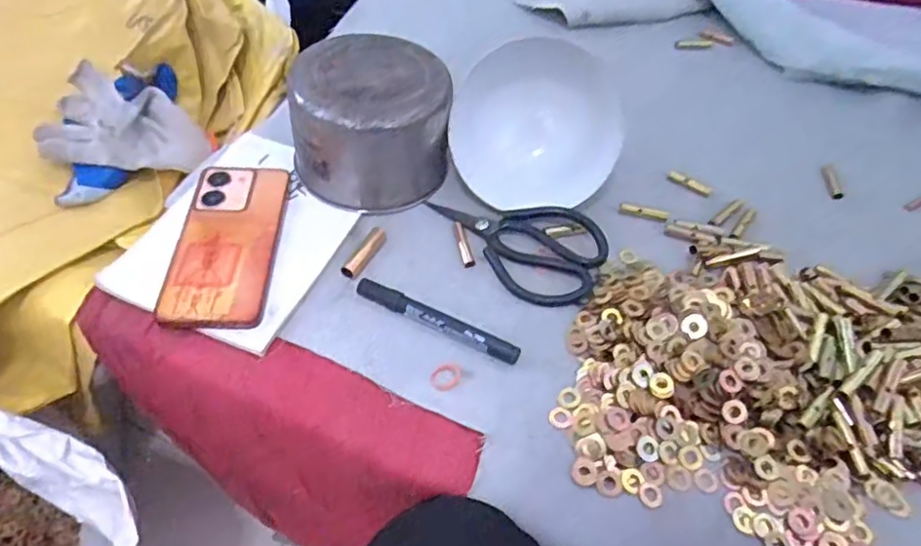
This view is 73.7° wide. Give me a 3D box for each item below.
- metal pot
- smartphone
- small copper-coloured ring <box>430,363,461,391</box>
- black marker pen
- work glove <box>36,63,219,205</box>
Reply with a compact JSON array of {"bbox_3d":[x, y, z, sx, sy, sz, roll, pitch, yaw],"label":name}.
[{"bbox_3d":[-0.078,-0.137,0.543,0.132,0.093,0.135,2,52,-2],"label":"metal pot"},{"bbox_3d":[-0.192,-0.026,0.510,0.080,0.015,0.163,0,55,-2],"label":"smartphone"},{"bbox_3d":[-0.011,0.077,0.457,0.023,0.006,0.019,1,55,-2],"label":"small copper-coloured ring"},{"bbox_3d":[-0.018,0.038,0.481,0.136,0.015,0.018,24,58,14],"label":"black marker pen"},{"bbox_3d":[-0.382,-0.175,0.693,0.159,0.100,0.145,-11,53,-12],"label":"work glove"}]

